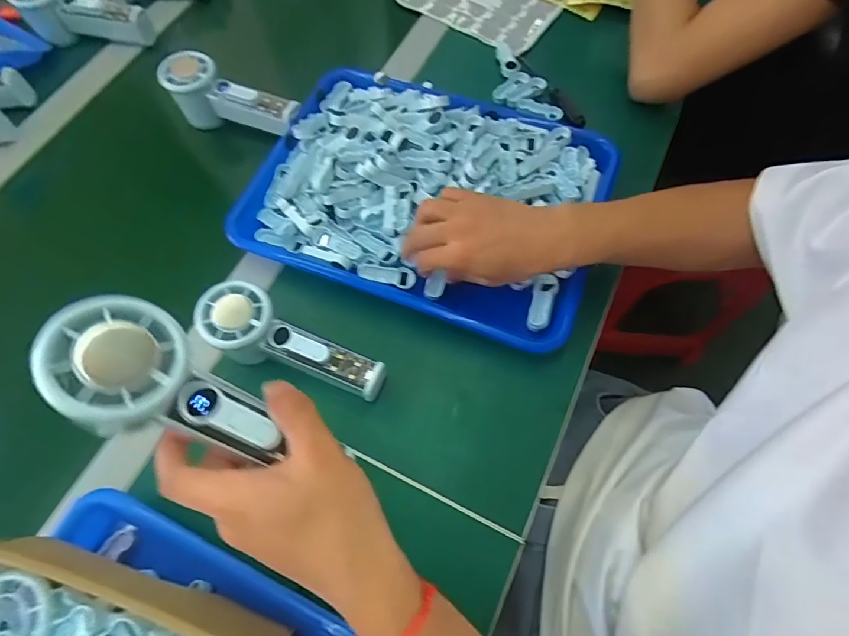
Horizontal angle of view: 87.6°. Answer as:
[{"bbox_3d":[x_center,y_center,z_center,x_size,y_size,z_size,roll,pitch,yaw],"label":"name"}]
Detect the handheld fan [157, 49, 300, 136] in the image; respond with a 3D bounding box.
[{"bbox_3d":[-0.210,-0.234,0.479,0.152,0.060,0.050,23,70,12],"label":"handheld fan"}]

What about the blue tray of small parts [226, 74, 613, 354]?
[{"bbox_3d":[0.003,-0.122,0.433,0.325,0.051,0.239,19,69,11],"label":"blue tray of small parts"}]

